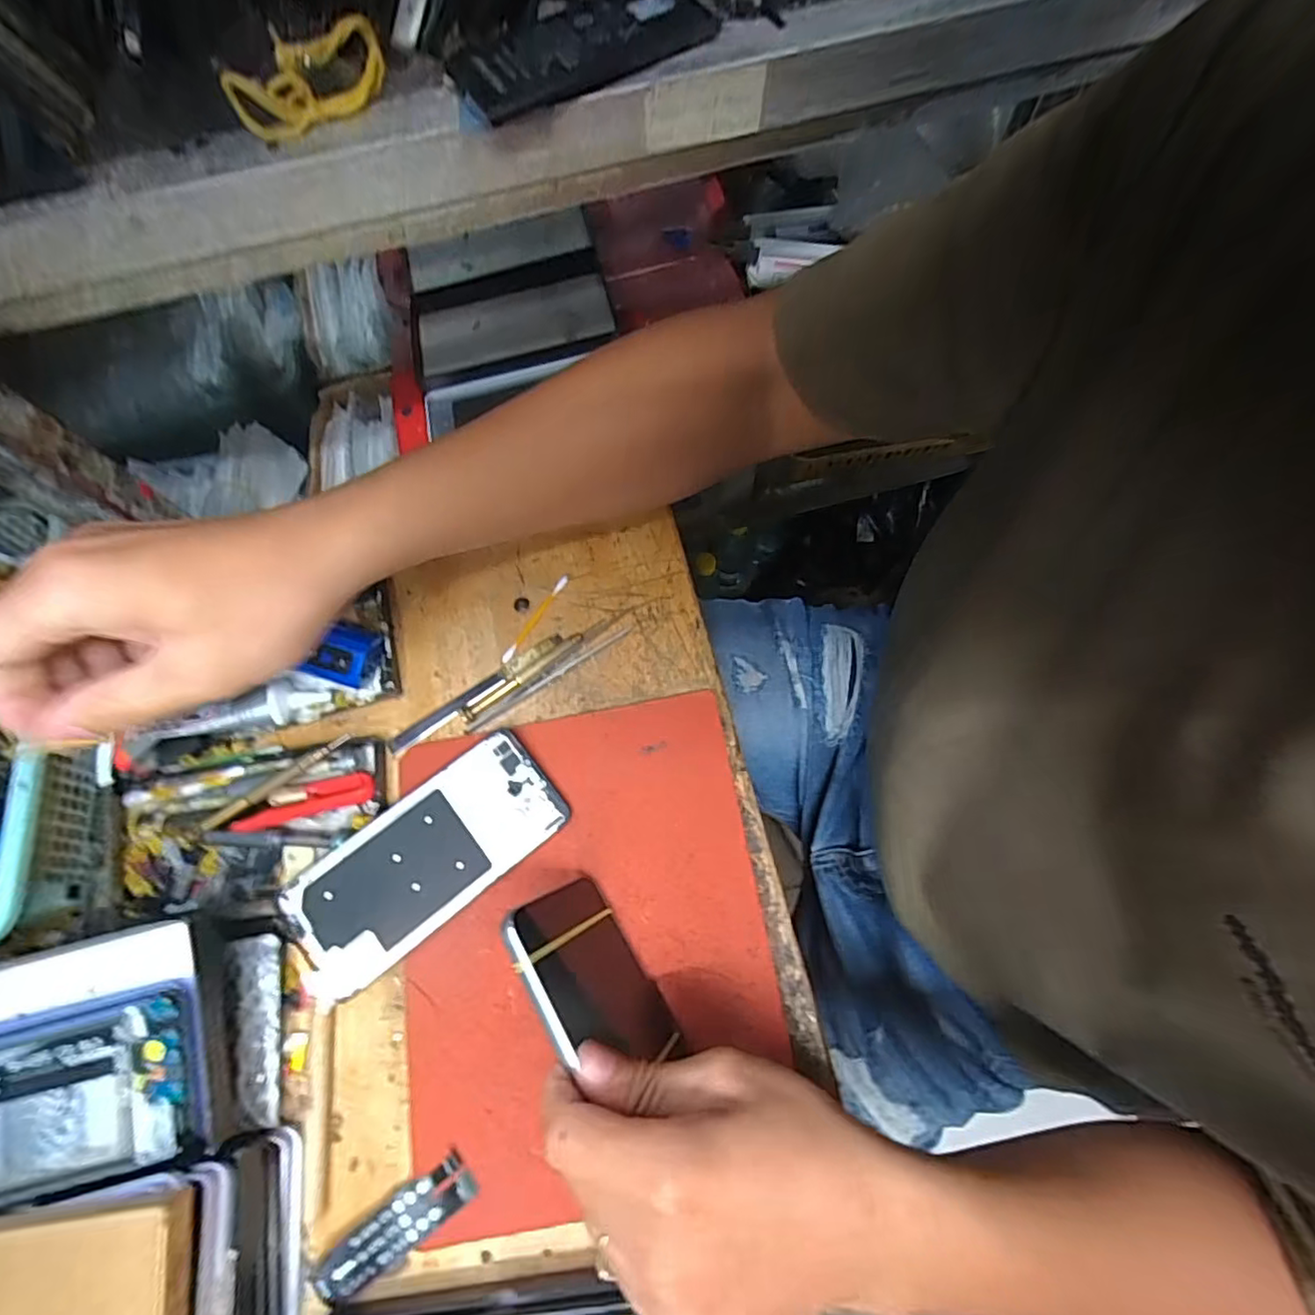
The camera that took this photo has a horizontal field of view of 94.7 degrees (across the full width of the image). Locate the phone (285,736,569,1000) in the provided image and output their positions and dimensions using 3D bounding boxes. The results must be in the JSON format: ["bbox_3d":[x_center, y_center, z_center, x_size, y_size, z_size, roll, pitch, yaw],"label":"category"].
[{"bbox_3d":[-0.133,0.113,0.350,0.158,0.005,0.073,-38,73,-10],"label":"phone"}]

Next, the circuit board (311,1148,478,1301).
[{"bbox_3d":[-0.132,0.287,0.306,0.082,0.005,0.026,-34,72,-9],"label":"circuit board"}]

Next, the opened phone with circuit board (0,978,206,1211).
[{"bbox_3d":[-0.295,0.207,0.277,0.160,0.016,0.076,-14,70,-2],"label":"opened phone with circuit board"}]

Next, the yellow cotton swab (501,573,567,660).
[{"bbox_3d":[-0.084,-0.028,0.417,0.007,0.010,0.072,31,75,13],"label":"yellow cotton swab"}]

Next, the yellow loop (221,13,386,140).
[{"bbox_3d":[-0.133,-0.219,0.229,0.053,0.022,0.034,-6,70,1],"label":"yellow loop"}]

